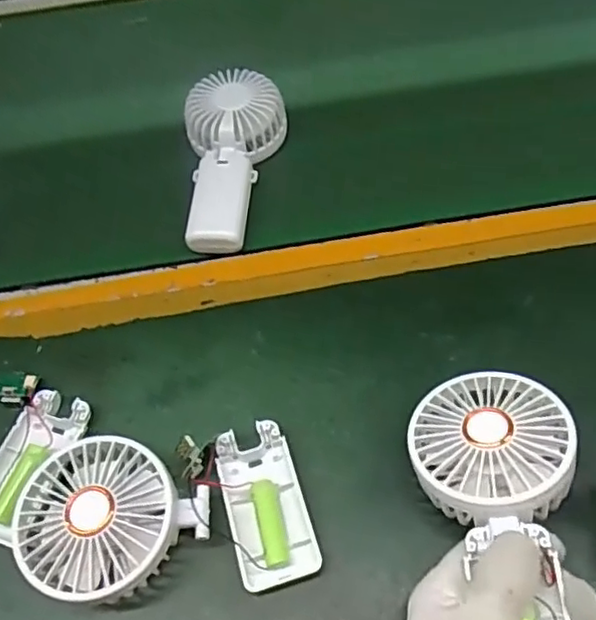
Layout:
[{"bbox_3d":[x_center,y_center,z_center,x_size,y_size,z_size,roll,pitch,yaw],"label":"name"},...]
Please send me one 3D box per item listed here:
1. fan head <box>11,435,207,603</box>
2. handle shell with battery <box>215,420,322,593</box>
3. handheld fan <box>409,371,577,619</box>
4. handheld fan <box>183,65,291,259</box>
[{"bbox_3d":[-0.108,0.121,0.364,0.090,0.047,0.086,-2,56,3],"label":"fan head"},{"bbox_3d":[-0.019,0.116,0.376,0.044,0.016,0.093,-15,57,-5],"label":"handle shell with battery"},{"bbox_3d":[0.107,0.112,0.321,0.080,0.031,0.182,-4,55,2],"label":"handheld fan"},{"bbox_3d":[-0.052,-0.131,0.524,0.086,0.042,0.171,-2,56,4],"label":"handheld fan"}]

